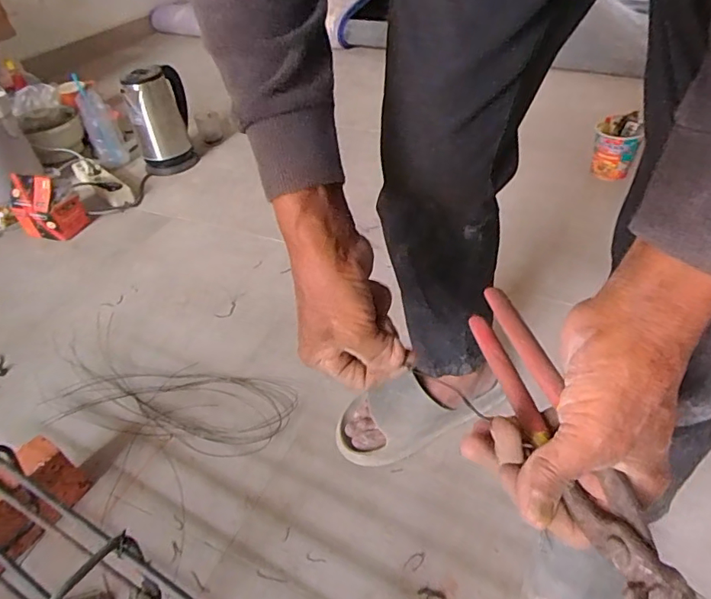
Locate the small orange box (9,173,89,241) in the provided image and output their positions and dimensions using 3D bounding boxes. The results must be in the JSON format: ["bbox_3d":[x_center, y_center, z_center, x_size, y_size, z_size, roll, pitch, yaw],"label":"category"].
[{"bbox_3d":[-0.739,-0.222,1.170,0.127,0.141,0.093,6,44,14],"label":"small orange box"}]

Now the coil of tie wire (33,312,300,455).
[{"bbox_3d":[-0.318,0.151,0.784,0.443,0.030,0.186,15,46,22],"label":"coil of tie wire"}]

